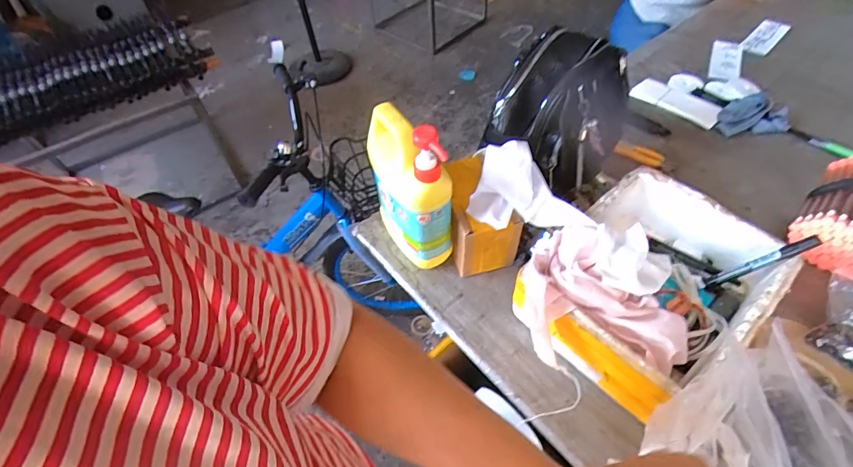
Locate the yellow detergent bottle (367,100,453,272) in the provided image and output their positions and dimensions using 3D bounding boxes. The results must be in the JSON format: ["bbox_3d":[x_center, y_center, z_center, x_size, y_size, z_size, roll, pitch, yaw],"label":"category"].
[{"bbox_3d":[-0.026,-0.065,0.565,0.063,0.220,0.142,-27,54,-16],"label":"yellow detergent bottle"}]

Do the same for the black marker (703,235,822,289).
[{"bbox_3d":[0.423,0.038,0.531,0.014,0.128,0.012,27,43,-31],"label":"black marker"}]

